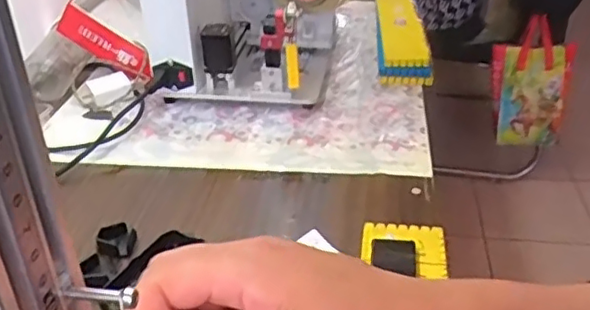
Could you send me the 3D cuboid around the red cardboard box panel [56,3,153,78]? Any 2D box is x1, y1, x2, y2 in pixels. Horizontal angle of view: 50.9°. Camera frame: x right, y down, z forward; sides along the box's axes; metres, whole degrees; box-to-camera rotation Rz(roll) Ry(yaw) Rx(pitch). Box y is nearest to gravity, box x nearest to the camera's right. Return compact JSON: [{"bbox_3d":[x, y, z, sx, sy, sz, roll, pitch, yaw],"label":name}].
[{"bbox_3d":[-0.277,-0.162,0.913,0.154,0.056,0.016,30,37,0],"label":"red cardboard box panel"}]

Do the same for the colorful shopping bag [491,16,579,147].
[{"bbox_3d":[0.560,-0.159,1.498,0.180,0.284,0.077,14,35,23],"label":"colorful shopping bag"}]

